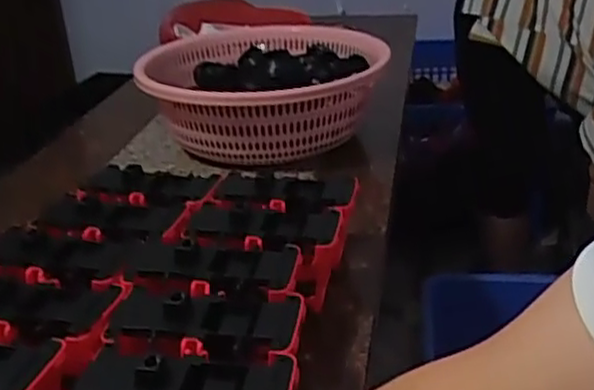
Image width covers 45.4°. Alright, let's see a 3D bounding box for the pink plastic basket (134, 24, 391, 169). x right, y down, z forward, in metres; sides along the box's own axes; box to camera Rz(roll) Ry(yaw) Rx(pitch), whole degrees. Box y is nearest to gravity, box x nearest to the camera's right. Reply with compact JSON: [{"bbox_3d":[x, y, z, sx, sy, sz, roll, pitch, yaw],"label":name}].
[{"bbox_3d":[-0.044,-0.160,1.074,0.329,0.134,0.372,2,26,12],"label":"pink plastic basket"}]

